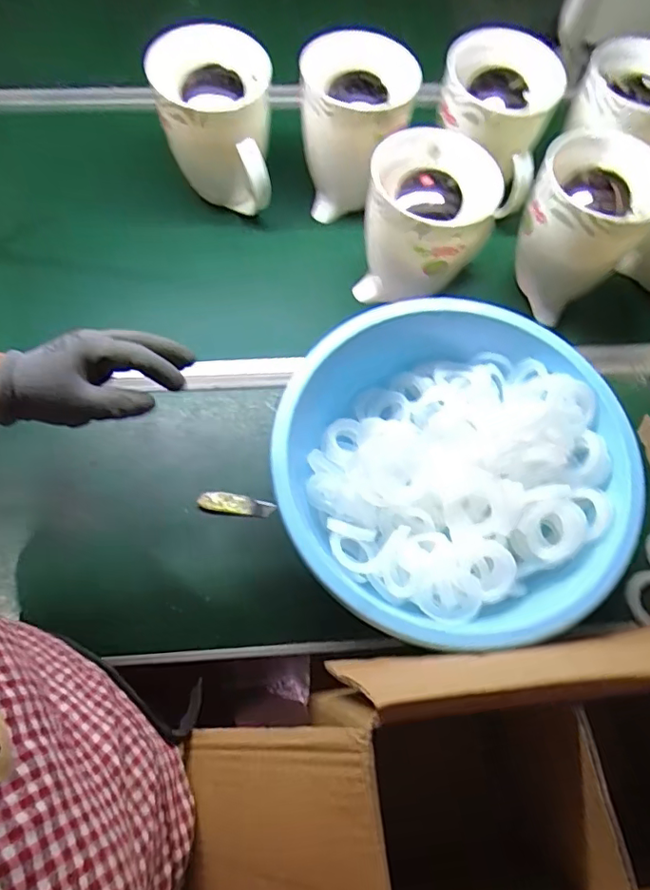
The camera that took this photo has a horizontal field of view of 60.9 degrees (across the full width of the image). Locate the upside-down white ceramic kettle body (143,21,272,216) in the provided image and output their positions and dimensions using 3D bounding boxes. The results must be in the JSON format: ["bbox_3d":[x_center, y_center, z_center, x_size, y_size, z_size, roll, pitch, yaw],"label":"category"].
[{"bbox_3d":[-0.146,-0.438,0.759,0.136,0.228,0.177,-6,68,-4],"label":"upside-down white ceramic kettle body"}]

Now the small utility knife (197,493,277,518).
[{"bbox_3d":[-0.107,0.071,0.664,0.090,0.008,0.023,7,67,1],"label":"small utility knife"}]

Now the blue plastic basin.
[{"bbox_3d":[0.130,0.026,0.601,0.344,0.109,0.347,4,67,0],"label":"blue plastic basin"}]

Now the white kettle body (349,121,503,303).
[{"bbox_3d":[0.122,-0.268,0.716,0.150,0.174,0.172,13,68,4],"label":"white kettle body"}]

